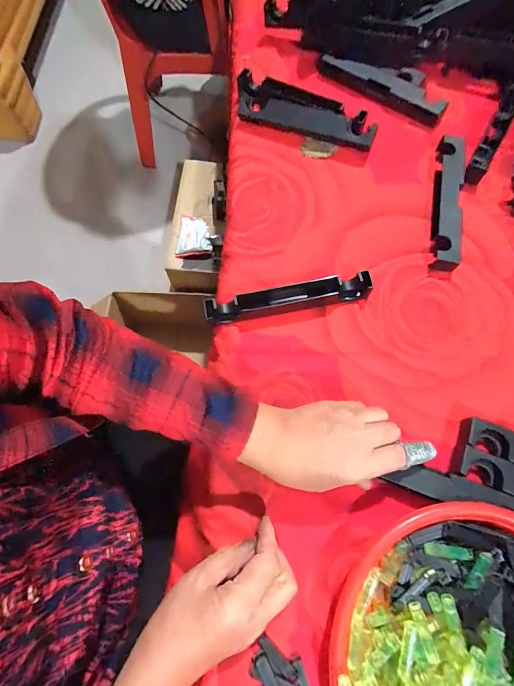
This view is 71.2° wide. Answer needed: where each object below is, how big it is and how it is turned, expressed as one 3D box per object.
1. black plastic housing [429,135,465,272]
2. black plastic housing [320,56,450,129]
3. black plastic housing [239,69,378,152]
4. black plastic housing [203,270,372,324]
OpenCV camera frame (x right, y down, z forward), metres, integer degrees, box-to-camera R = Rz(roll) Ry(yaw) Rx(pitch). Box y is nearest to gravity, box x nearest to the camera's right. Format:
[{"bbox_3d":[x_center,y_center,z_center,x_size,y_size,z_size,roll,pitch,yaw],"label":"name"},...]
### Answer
[{"bbox_3d":[0.251,-0.189,0.473,0.035,0.025,0.205,11,73,3],"label":"black plastic housing"},{"bbox_3d":[0.190,-0.400,0.552,0.210,0.021,0.068,33,75,10],"label":"black plastic housing"},{"bbox_3d":[0.063,-0.336,0.527,0.221,0.029,0.071,26,74,8],"label":"black plastic housing"},{"bbox_3d":[0.038,-0.053,0.428,0.198,0.031,0.025,-11,73,-3],"label":"black plastic housing"}]

